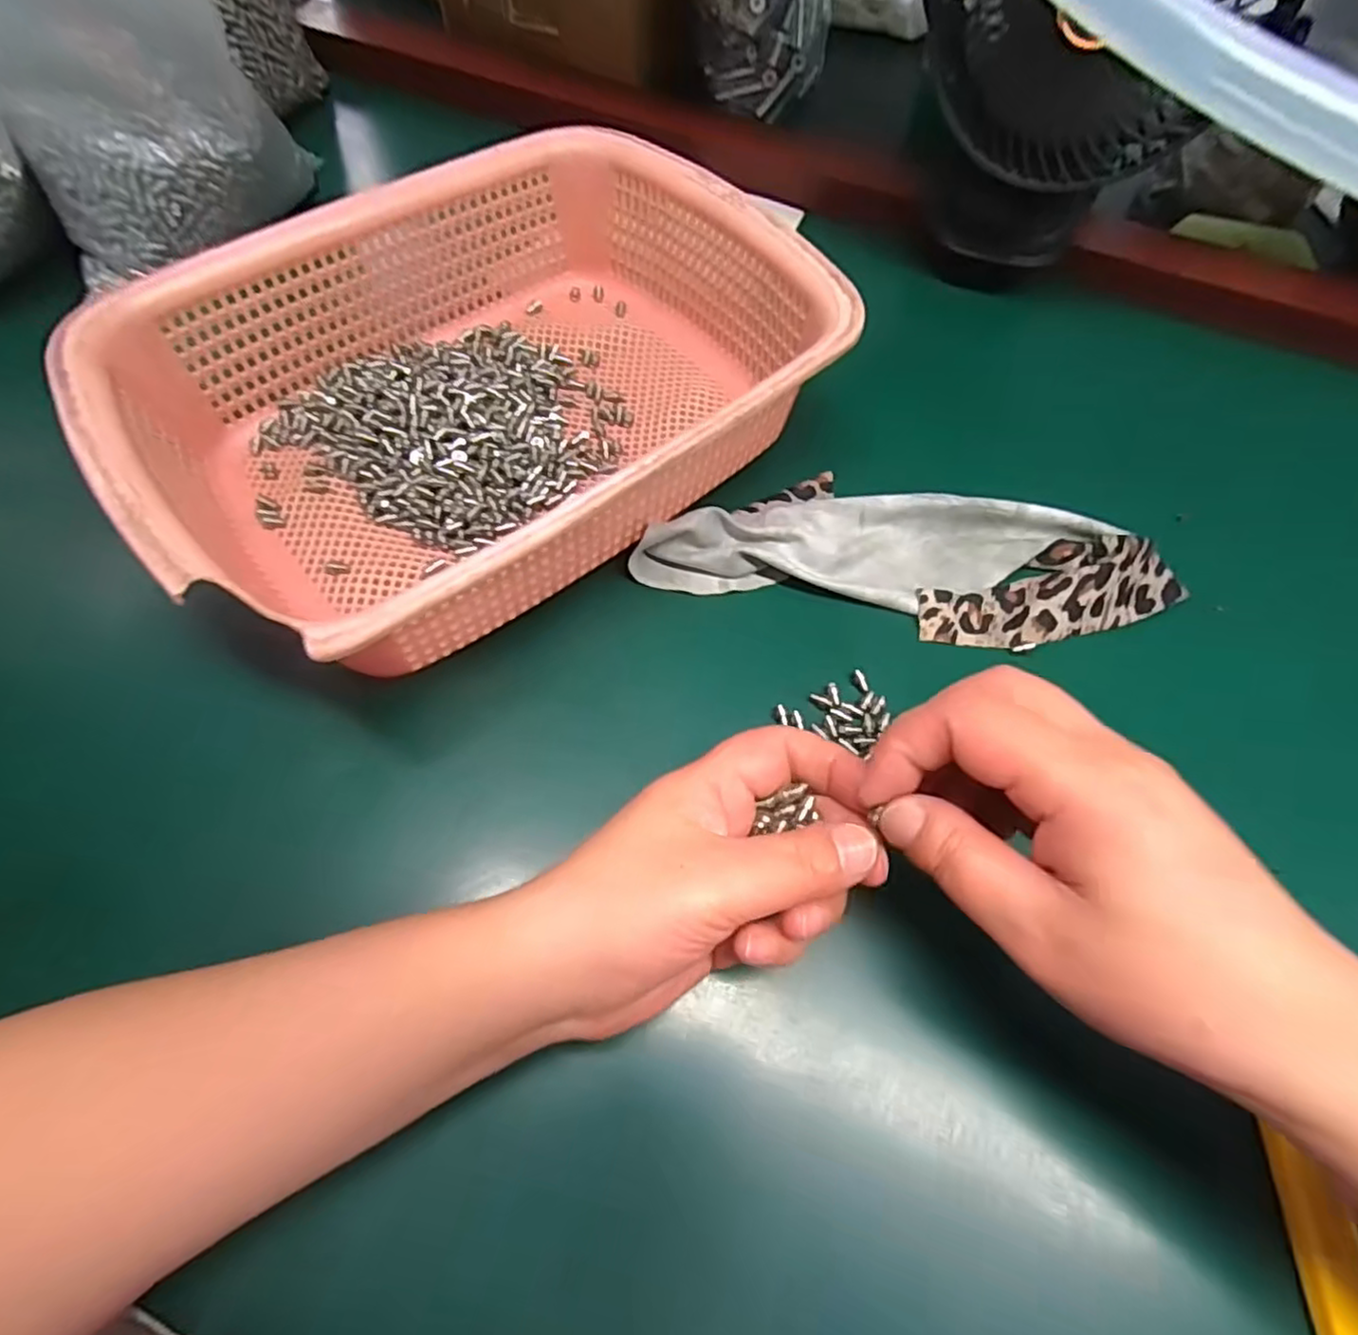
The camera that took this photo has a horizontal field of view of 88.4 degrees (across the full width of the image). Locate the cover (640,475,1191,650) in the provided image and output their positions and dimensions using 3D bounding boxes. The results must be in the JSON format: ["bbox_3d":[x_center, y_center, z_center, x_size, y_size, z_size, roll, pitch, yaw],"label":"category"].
[{"bbox_3d":[0.107,-0.053,0.326,0.239,0.026,0.073,11,63,3],"label":"cover"}]

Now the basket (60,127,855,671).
[{"bbox_3d":[-0.087,-0.128,0.318,0.294,0.072,0.216,-36,70,-18],"label":"basket"}]

